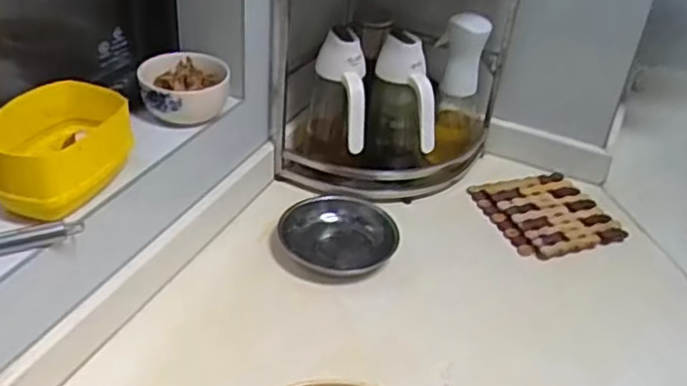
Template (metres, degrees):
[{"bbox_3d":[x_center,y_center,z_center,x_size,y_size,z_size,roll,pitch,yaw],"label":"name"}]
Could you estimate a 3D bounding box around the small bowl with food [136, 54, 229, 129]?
[{"bbox_3d":[-0.182,-0.119,0.799,0.100,0.049,0.099,-7,37,-17],"label":"small bowl with food"}]

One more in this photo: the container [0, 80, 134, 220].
[{"bbox_3d":[-0.266,-0.043,0.647,0.094,0.067,0.130,13,36,10],"label":"container"}]

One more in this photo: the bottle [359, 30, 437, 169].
[{"bbox_3d":[0.071,-0.113,0.904,0.090,0.177,0.090,3,35,-3],"label":"bottle"}]

